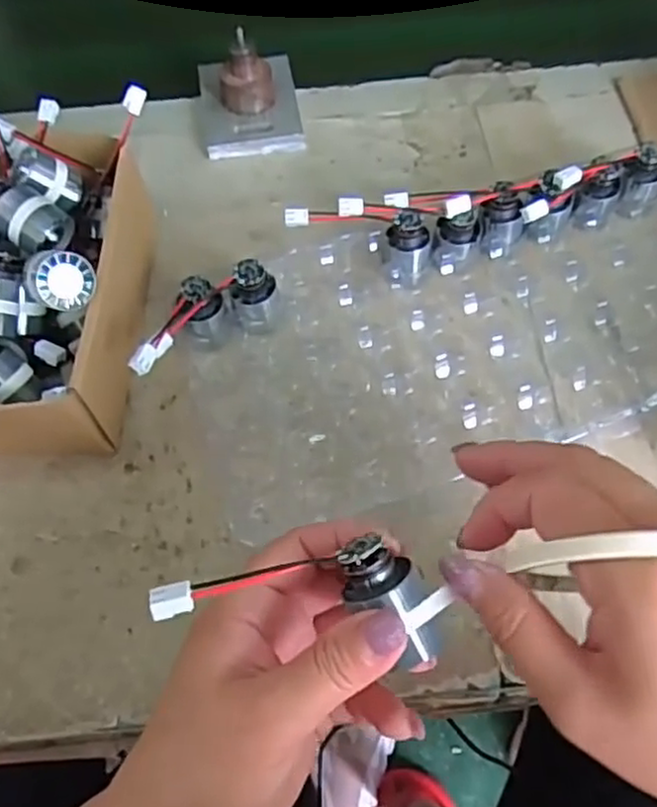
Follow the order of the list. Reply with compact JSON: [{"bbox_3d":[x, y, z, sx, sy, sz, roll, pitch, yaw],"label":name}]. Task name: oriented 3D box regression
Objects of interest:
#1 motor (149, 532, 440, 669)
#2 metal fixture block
[{"bbox_3d":[-0.009,0.067,0.241,0.099,0.021,0.037,4,62,-5],"label":"motor"},{"bbox_3d":[-0.059,-0.230,0.507,0.072,0.051,0.094,-9,61,-3],"label":"metal fixture block"}]

